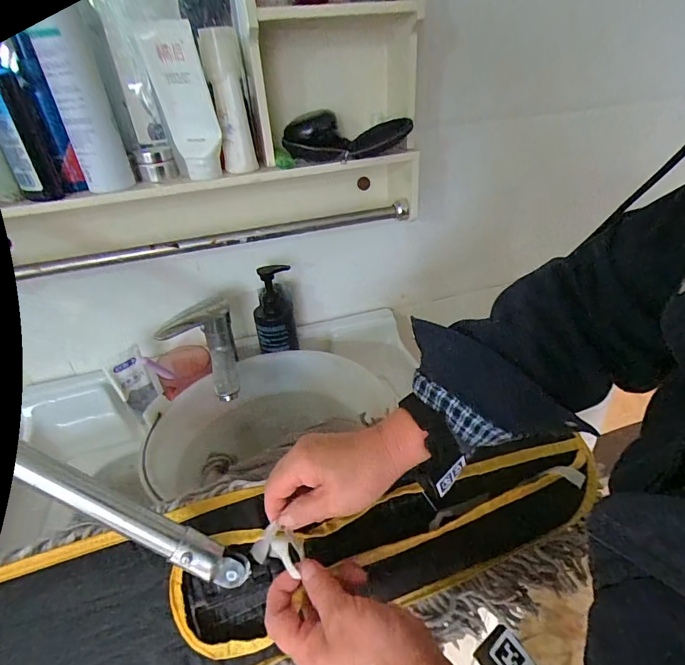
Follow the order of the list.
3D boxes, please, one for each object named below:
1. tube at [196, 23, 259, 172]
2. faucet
[{"bbox_3d":[-0.123,-0.248,0.451,0.037,0.136,0.030,-7,33,-4],"label":"tube"},{"bbox_3d":[-0.186,0.027,0.551,0.092,0.107,0.120,-15,34,-16],"label":"faucet"}]

